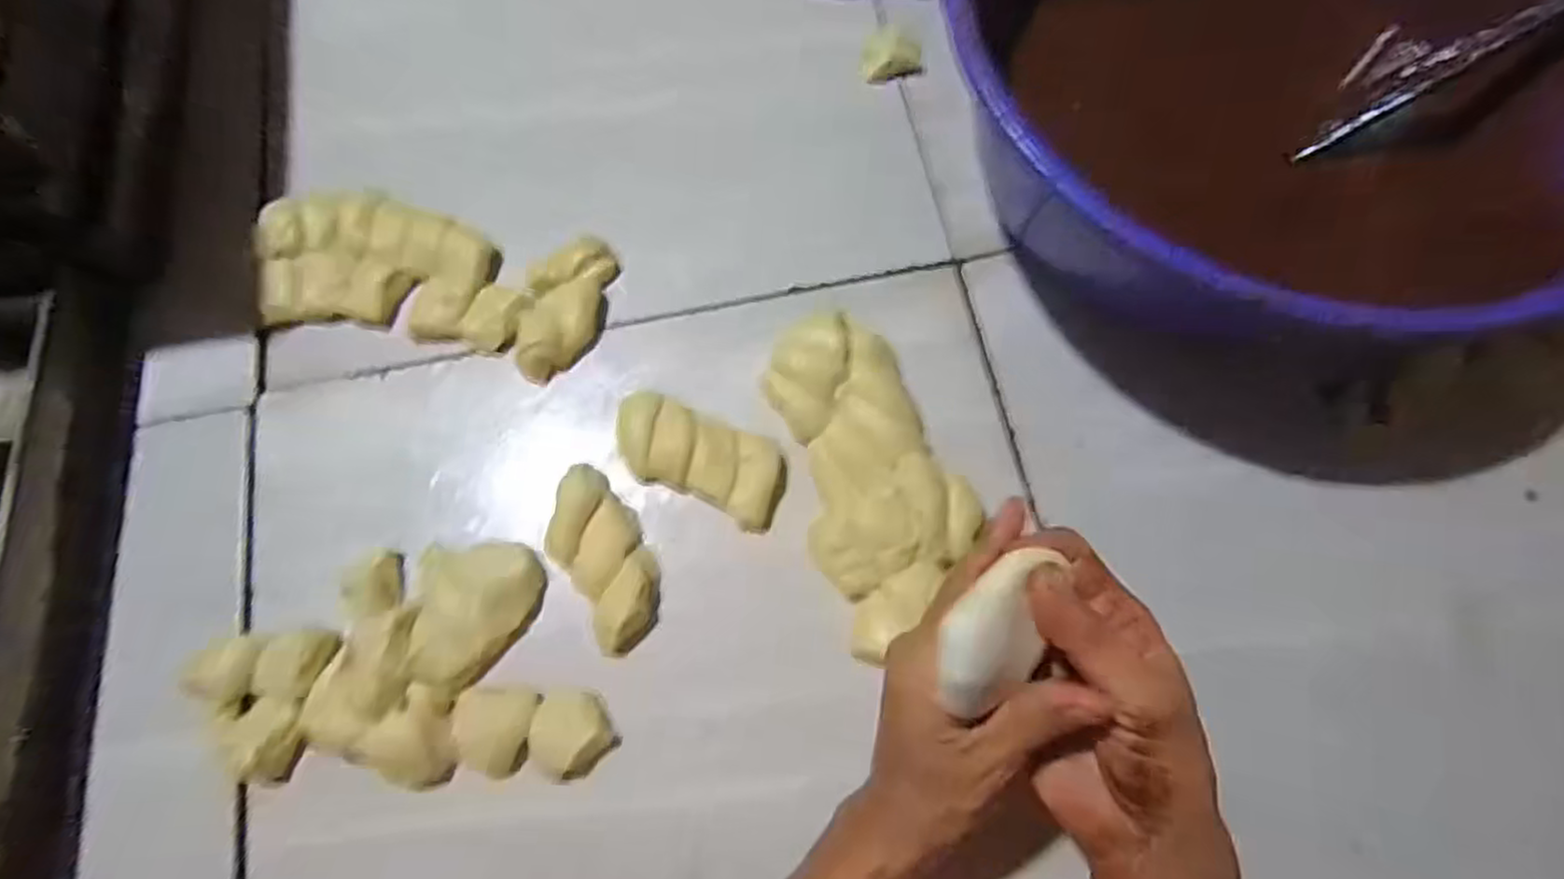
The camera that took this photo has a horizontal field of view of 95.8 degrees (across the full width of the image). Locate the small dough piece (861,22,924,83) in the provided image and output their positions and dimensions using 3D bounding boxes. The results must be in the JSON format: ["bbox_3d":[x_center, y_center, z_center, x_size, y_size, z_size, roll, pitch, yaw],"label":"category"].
[{"bbox_3d":[0.085,-0.300,0.549,0.044,0.030,0.025,-11,75,-4],"label":"small dough piece"}]

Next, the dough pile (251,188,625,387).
[{"bbox_3d":[-0.248,-0.114,0.498,0.243,0.023,0.105,13,76,4],"label":"dough pile"}]

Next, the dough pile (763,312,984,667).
[{"bbox_3d":[0.055,0.017,0.455,0.102,0.035,0.205,-22,76,-7],"label":"dough pile"}]

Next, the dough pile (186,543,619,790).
[{"bbox_3d":[-0.219,0.132,0.419,0.227,0.030,0.130,-2,74,-1],"label":"dough pile"}]

